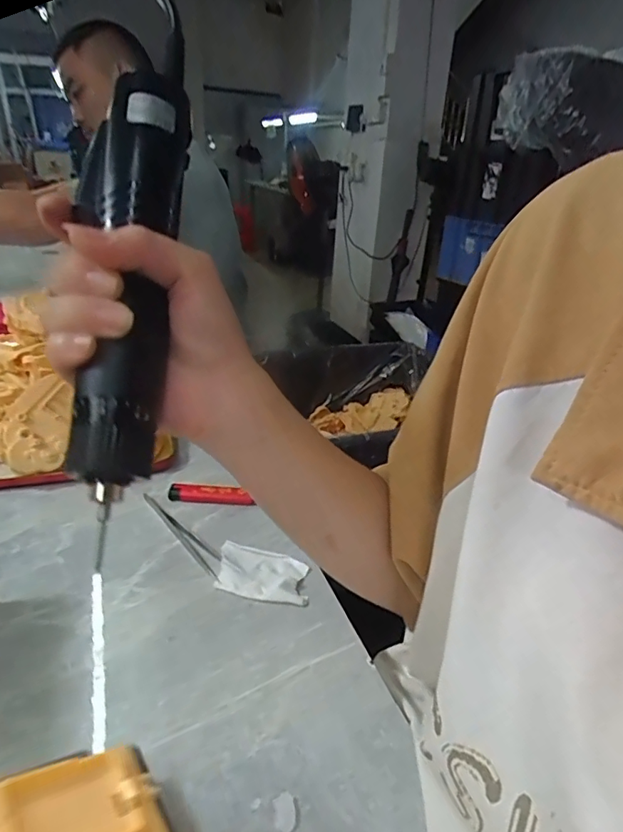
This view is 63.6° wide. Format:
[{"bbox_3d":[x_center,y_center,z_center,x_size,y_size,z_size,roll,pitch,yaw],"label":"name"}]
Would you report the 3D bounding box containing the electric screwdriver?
[{"bbox_3d":[-0.082,-0.072,0.226,0.044,0.232,0.032,0,-15,-6],"label":"electric screwdriver"}]

